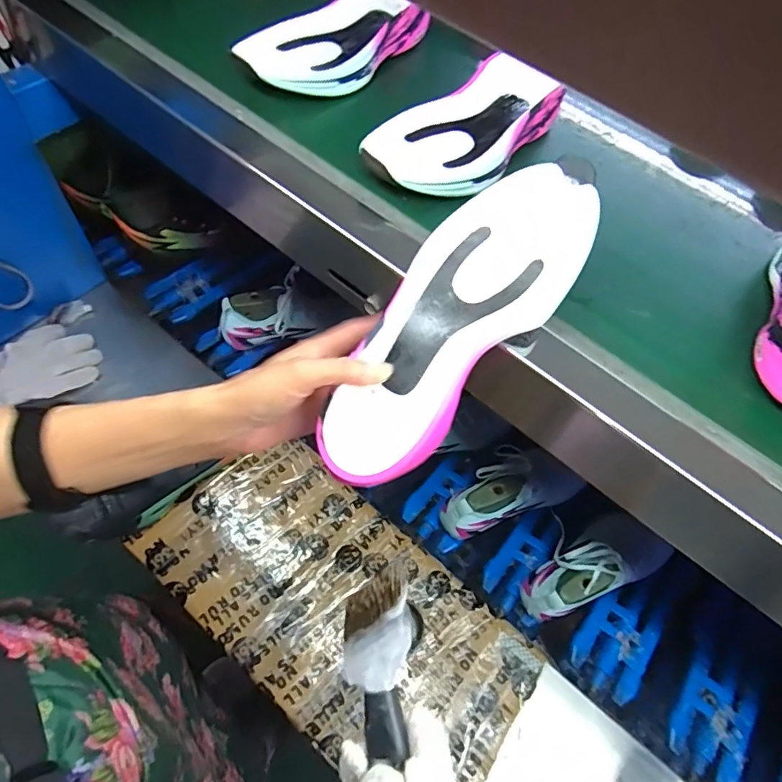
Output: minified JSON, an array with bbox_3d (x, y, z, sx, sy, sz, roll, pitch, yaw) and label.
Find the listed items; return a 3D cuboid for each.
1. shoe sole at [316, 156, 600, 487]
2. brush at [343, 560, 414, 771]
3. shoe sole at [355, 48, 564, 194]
[{"bbox_3d":[0.043,-0.049,0.358,0.094,0.030,0.254,37,88,17],"label":"shoe sole"},{"bbox_3d":[0.000,0.165,0.227,0.031,0.019,0.165,-5,75,-7],"label":"brush"},{"bbox_3d":[0.071,-0.227,0.464,0.211,0.040,0.101,-36,68,-22],"label":"shoe sole"}]

